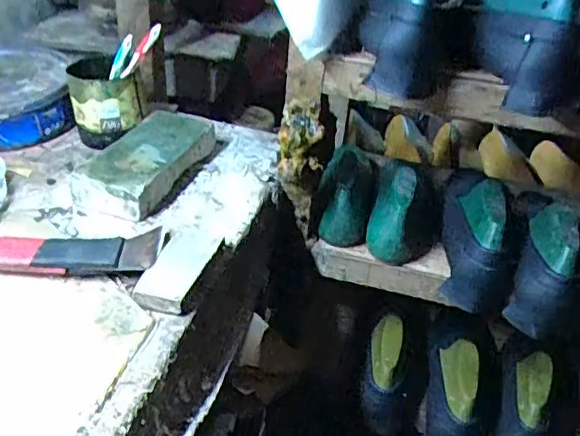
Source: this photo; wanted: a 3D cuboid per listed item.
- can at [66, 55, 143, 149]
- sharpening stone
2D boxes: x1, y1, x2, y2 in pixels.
[{"bbox_3d":[-0.239,-0.151,0.757,0.080,0.091,0.097,-9,36,-21],"label":"can"},{"bbox_3d":[-0.168,-0.066,0.702,0.098,0.052,0.186,15,35,15],"label":"sharpening stone"}]

